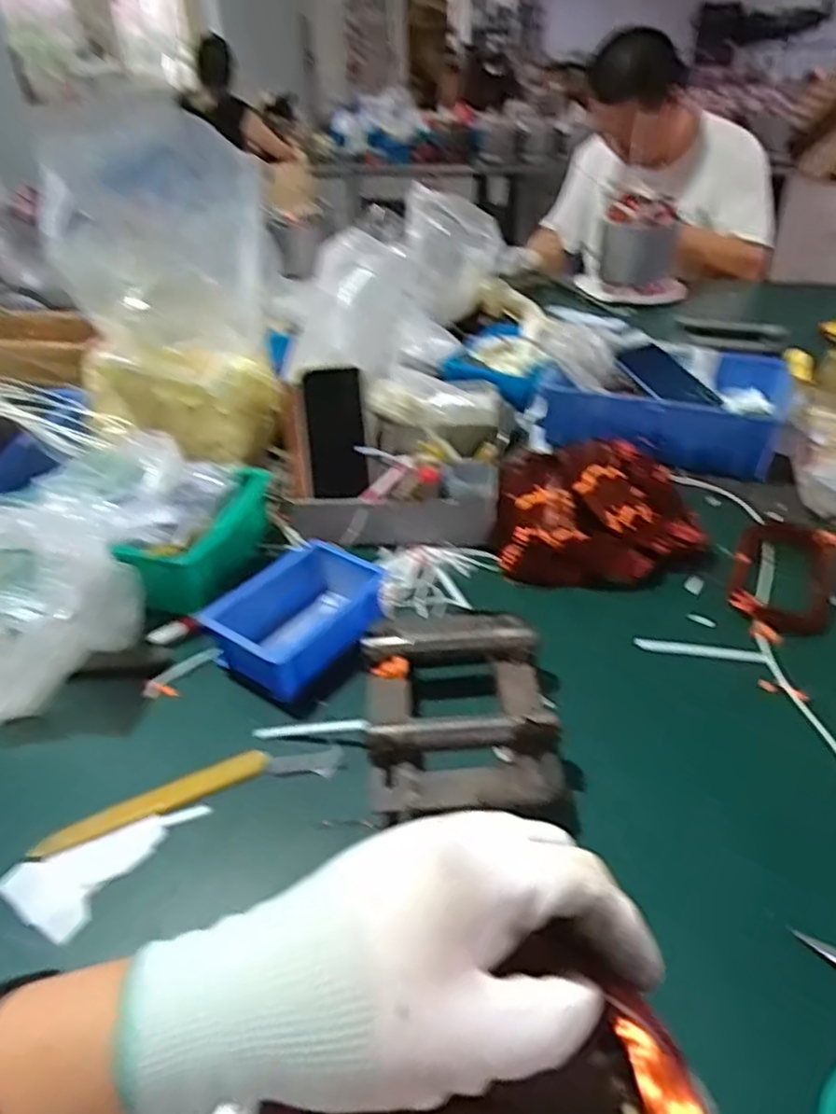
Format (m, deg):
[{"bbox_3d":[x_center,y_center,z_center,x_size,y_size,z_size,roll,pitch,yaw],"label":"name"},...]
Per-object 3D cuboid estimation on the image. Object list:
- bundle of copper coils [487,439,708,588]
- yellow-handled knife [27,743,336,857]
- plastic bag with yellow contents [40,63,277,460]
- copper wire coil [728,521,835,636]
[{"bbox_3d":[0.192,-0.056,0.759,0.213,0.061,0.182,3,36,8],"label":"bundle of copper coils"},{"bbox_3d":[-0.164,0.168,0.517,0.210,0.008,0.045,-13,37,-14],"label":"yellow-handled knife"},{"bbox_3d":[-0.256,-0.254,0.749,0.199,0.297,0.158,-15,38,-17],"label":"plastic bag with yellow contents"},{"bbox_3d":[0.355,0.011,0.680,0.091,0.035,0.143,17,40,25],"label":"copper wire coil"}]

